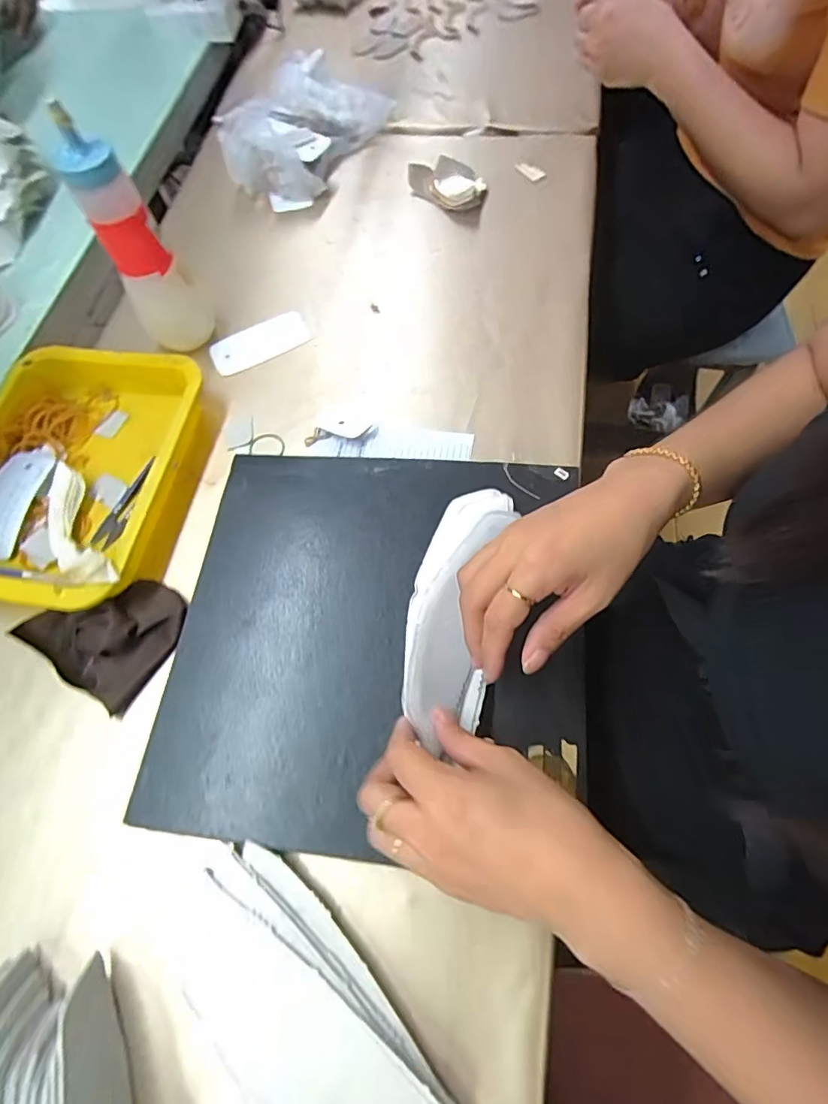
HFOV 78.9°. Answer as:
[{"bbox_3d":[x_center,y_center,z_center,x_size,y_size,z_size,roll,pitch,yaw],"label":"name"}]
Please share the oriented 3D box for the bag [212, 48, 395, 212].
[{"bbox_3d":[-0.132,-0.544,0.640,0.128,0.061,0.224,22,69,12],"label":"bag"}]

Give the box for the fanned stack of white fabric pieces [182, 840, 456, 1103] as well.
[{"bbox_3d":[-0.062,0.285,0.294,0.091,0.030,0.221,-41,71,-14],"label":"fanned stack of white fabric pieces"}]

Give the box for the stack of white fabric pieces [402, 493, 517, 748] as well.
[{"bbox_3d":[0.029,0.034,0.361,0.061,0.038,0.202,10,57,7],"label":"stack of white fabric pieces"}]

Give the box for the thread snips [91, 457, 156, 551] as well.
[{"bbox_3d":[-0.265,-0.046,0.462,0.022,0.005,0.093,15,68,9],"label":"thread snips"}]

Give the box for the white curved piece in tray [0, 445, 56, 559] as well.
[{"bbox_3d":[-0.371,-0.050,0.462,0.052,0.010,0.111,13,68,8],"label":"white curved piece in tray"}]

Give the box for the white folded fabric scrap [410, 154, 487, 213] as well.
[{"bbox_3d":[0.044,-0.449,0.611,0.090,0.025,0.059,39,73,17],"label":"white folded fabric scrap"}]

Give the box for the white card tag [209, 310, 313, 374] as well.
[{"bbox_3d":[-0.165,-0.225,0.539,0.103,0.008,0.053,-22,67,-7],"label":"white card tag"}]

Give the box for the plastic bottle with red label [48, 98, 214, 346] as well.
[{"bbox_3d":[-0.244,-0.270,0.457,0.051,0.184,0.060,18,69,10],"label":"plastic bottle with red label"}]

